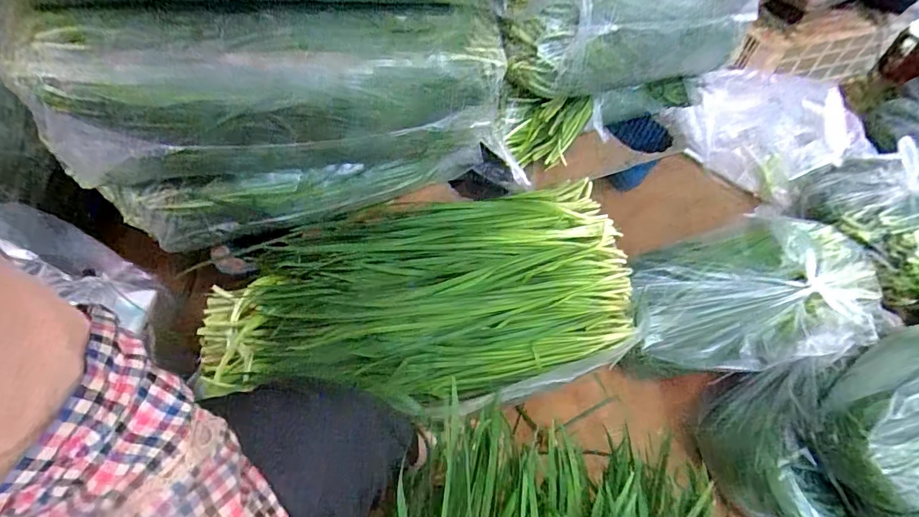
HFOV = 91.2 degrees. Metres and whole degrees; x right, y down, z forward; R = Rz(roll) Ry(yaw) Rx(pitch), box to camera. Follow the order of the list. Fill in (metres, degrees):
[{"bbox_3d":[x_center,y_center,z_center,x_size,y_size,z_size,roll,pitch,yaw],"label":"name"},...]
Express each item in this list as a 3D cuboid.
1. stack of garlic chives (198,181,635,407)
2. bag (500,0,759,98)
[{"bbox_3d":[-0.054,0.038,0.665,0.604,0.108,0.337,-1,52,-6],"label":"stack of garlic chives"},{"bbox_3d":[0.325,-0.402,0.789,0.523,0.211,0.106,-14,54,-16],"label":"bag"}]

